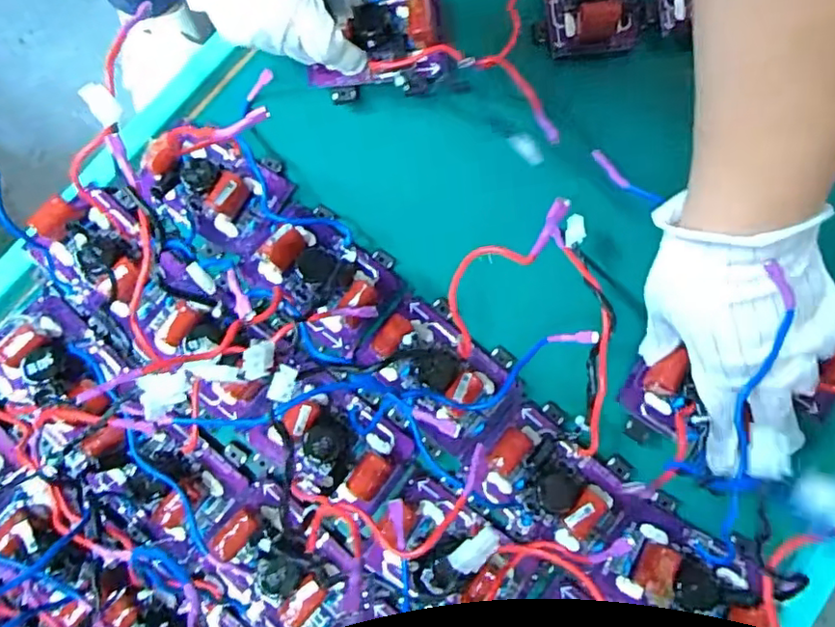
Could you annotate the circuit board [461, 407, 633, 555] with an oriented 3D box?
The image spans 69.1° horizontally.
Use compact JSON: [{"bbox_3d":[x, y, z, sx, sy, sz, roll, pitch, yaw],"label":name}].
[{"bbox_3d":[0.083,0.102,0.369,0.089,0.027,0.073,35,80,7],"label":"circuit board"}]

